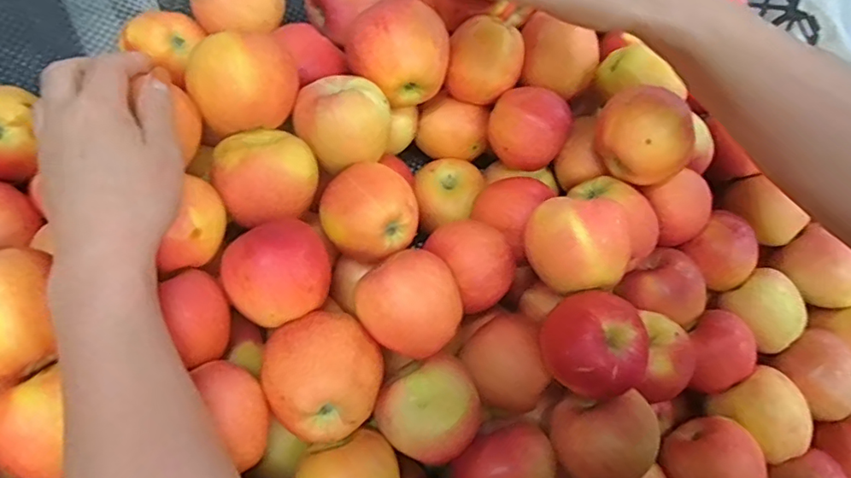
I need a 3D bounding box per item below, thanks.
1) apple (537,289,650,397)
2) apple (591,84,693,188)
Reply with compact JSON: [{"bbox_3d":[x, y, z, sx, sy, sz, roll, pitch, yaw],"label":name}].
[{"bbox_3d":[0.109,0.073,0.356,0.066,0.055,0.056,37,58,21],"label":"apple"},{"bbox_3d":[0.165,-0.076,0.414,0.068,0.057,0.056,27,55,15],"label":"apple"}]

